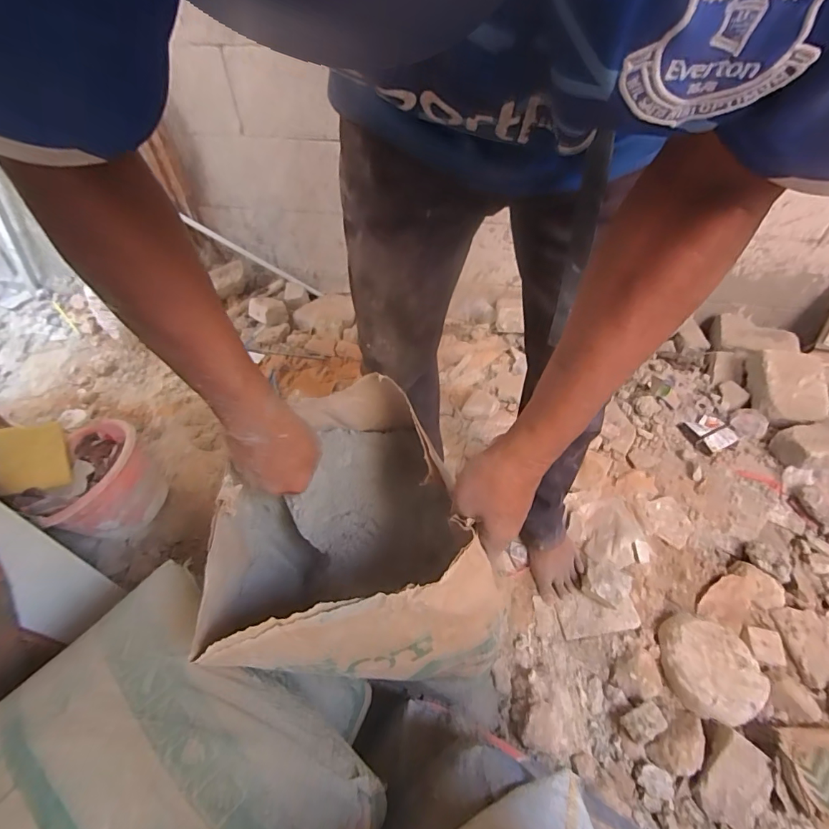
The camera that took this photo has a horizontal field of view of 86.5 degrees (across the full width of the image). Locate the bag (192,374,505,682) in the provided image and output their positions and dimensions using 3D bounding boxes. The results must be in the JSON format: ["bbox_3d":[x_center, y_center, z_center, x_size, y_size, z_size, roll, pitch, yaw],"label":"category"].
[{"bbox_3d":[-0.070,0.118,0.476,0.267,0.175,0.279,-5,48,-1],"label":"bag"}]

